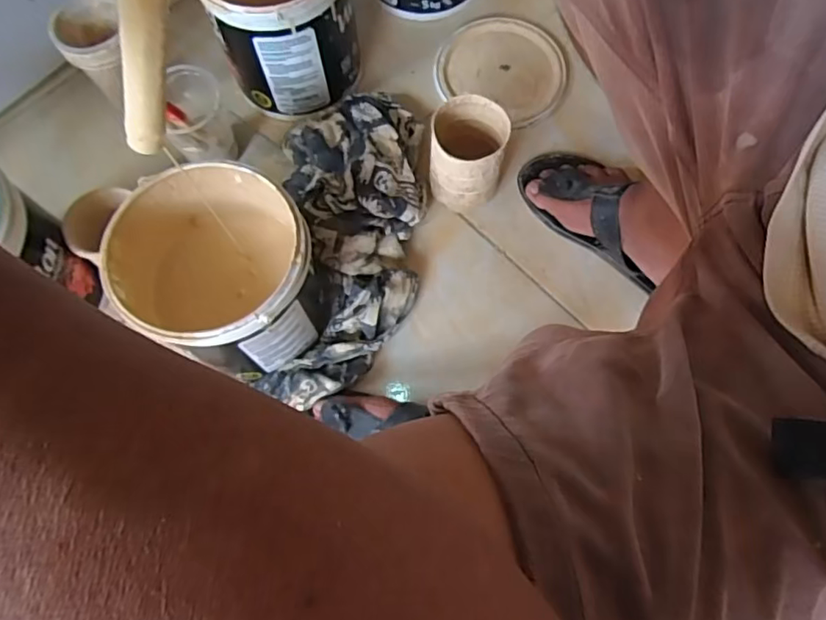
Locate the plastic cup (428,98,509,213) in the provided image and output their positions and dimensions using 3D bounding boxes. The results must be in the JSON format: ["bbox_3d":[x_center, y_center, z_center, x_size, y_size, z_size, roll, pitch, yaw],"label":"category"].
[{"bbox_3d":[0.063,-0.179,0.684,0.081,0.120,0.086,10,72,3],"label":"plastic cup"}]

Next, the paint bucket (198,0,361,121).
[{"bbox_3d":[-0.156,-0.369,0.704,0.179,0.170,0.167,0,72,0],"label":"paint bucket"}]

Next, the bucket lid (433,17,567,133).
[{"bbox_3d":[0.124,-0.338,0.790,0.174,0.011,0.156,27,74,8],"label":"bucket lid"}]

